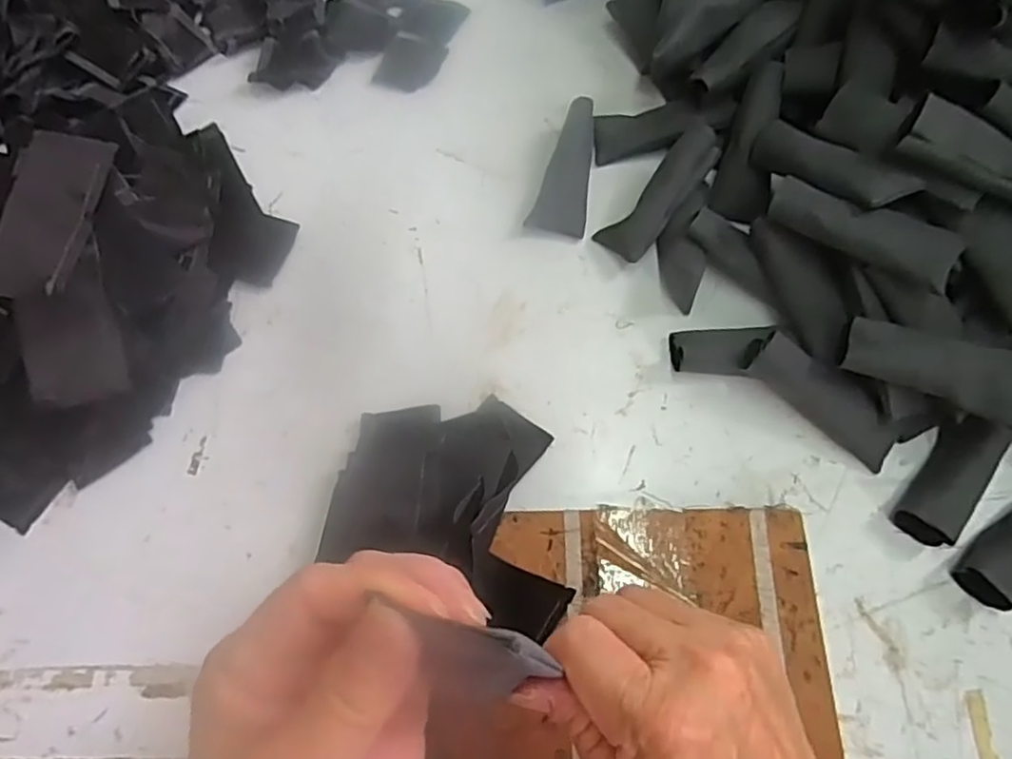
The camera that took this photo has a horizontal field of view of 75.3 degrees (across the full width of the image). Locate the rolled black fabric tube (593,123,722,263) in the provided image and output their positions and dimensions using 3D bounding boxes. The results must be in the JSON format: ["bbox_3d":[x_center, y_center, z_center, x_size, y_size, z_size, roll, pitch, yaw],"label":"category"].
[{"bbox_3d":[0.110,-0.132,0.464,0.036,0.021,0.103,39,94,17],"label":"rolled black fabric tube"}]

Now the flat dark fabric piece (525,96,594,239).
[{"bbox_3d":[0.047,-0.158,0.491,0.039,0.015,0.105,12,81,8],"label":"flat dark fabric piece"}]

